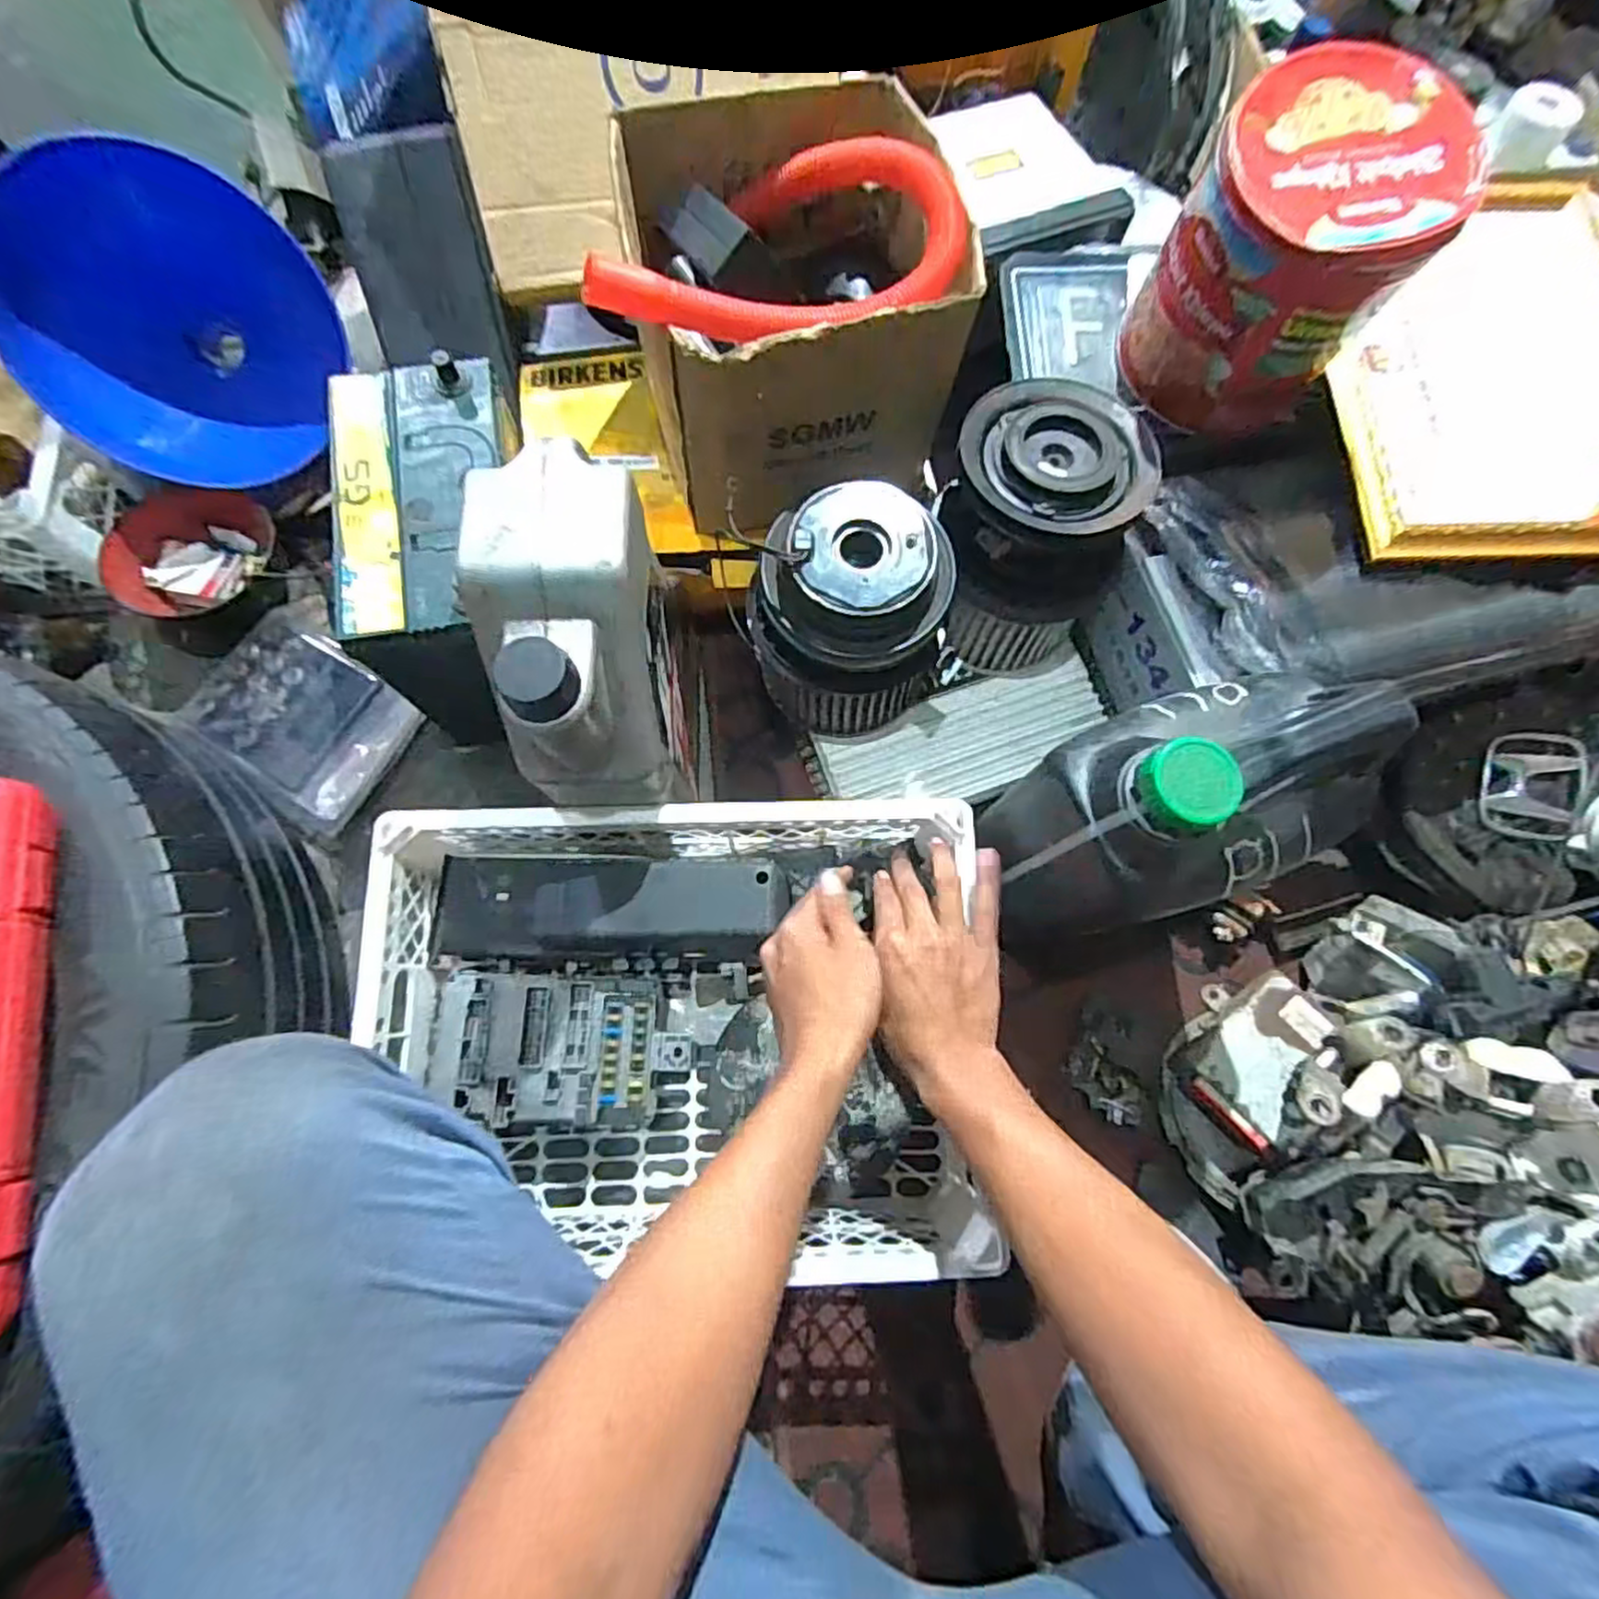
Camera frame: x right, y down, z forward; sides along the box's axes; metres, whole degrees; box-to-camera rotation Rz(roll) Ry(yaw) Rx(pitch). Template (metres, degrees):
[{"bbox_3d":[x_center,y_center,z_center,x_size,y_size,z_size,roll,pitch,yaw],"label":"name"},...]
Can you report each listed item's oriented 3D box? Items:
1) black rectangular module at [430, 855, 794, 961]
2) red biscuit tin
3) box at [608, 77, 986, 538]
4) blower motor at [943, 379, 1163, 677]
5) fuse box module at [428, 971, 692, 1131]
[{"bbox_3d":[-0.149,0.090,0.579,0.269,0.045,0.086,2,74,-1],"label":"black rectangular module"},{"bbox_3d":[0.324,-0.361,0.497,0.145,0.156,0.136,34,76,7],"label":"red biscuit tin"},{"bbox_3d":[-0.012,-0.368,0.558,0.238,0.172,0.232,-12,75,-5],"label":"box"},{"bbox_3d":[0.185,-0.210,0.607,0.155,0.186,0.143,34,76,7],"label":"blower motor"},{"bbox_3d":[-0.180,0.190,0.562,0.182,0.036,0.107,4,74,-1],"label":"fuse box module"}]

